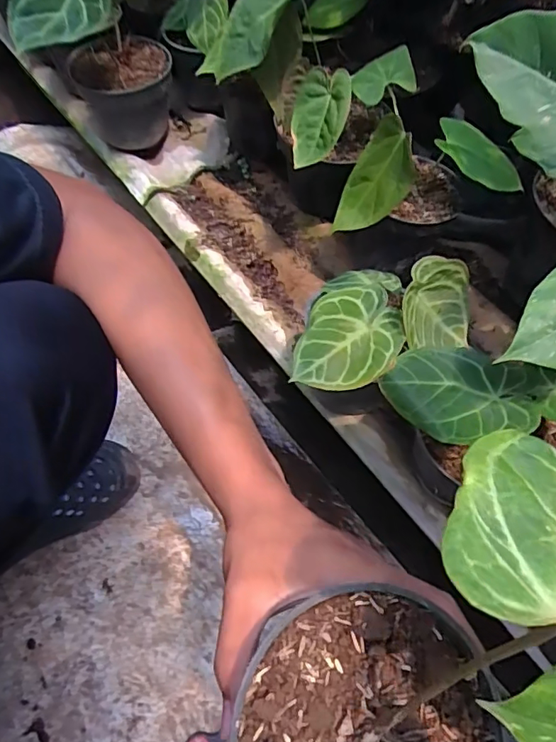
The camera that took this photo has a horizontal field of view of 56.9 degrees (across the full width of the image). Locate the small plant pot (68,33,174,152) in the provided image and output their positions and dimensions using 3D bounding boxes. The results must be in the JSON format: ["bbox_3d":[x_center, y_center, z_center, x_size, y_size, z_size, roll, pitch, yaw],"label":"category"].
[{"bbox_3d":[-0.199,-0.366,0.678,0.124,0.088,0.109,-5,60,-4],"label":"small plant pot"}]

